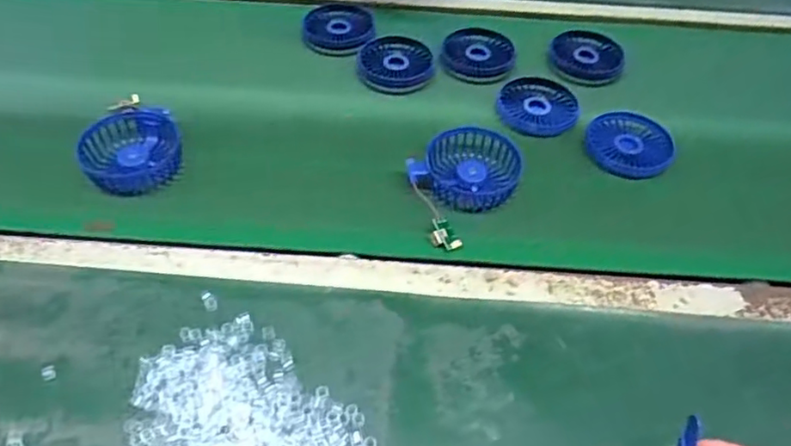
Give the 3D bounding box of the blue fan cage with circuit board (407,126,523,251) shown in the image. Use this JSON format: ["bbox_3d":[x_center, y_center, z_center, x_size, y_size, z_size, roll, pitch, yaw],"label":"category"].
[{"bbox_3d":[0.062,-0.044,0.590,0.089,0.024,0.133,36,57,24],"label":"blue fan cage with circuit board"}]

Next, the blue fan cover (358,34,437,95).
[{"bbox_3d":[0.001,-0.185,0.725,0.088,0.017,0.085,-1,50,-5],"label":"blue fan cover"}]

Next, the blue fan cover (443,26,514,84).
[{"bbox_3d":[0.099,-0.203,0.740,0.085,0.013,0.092,16,51,9],"label":"blue fan cover"}]

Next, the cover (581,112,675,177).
[{"bbox_3d":[0.242,-0.083,0.643,0.088,0.009,0.092,19,51,12],"label":"cover"}]

